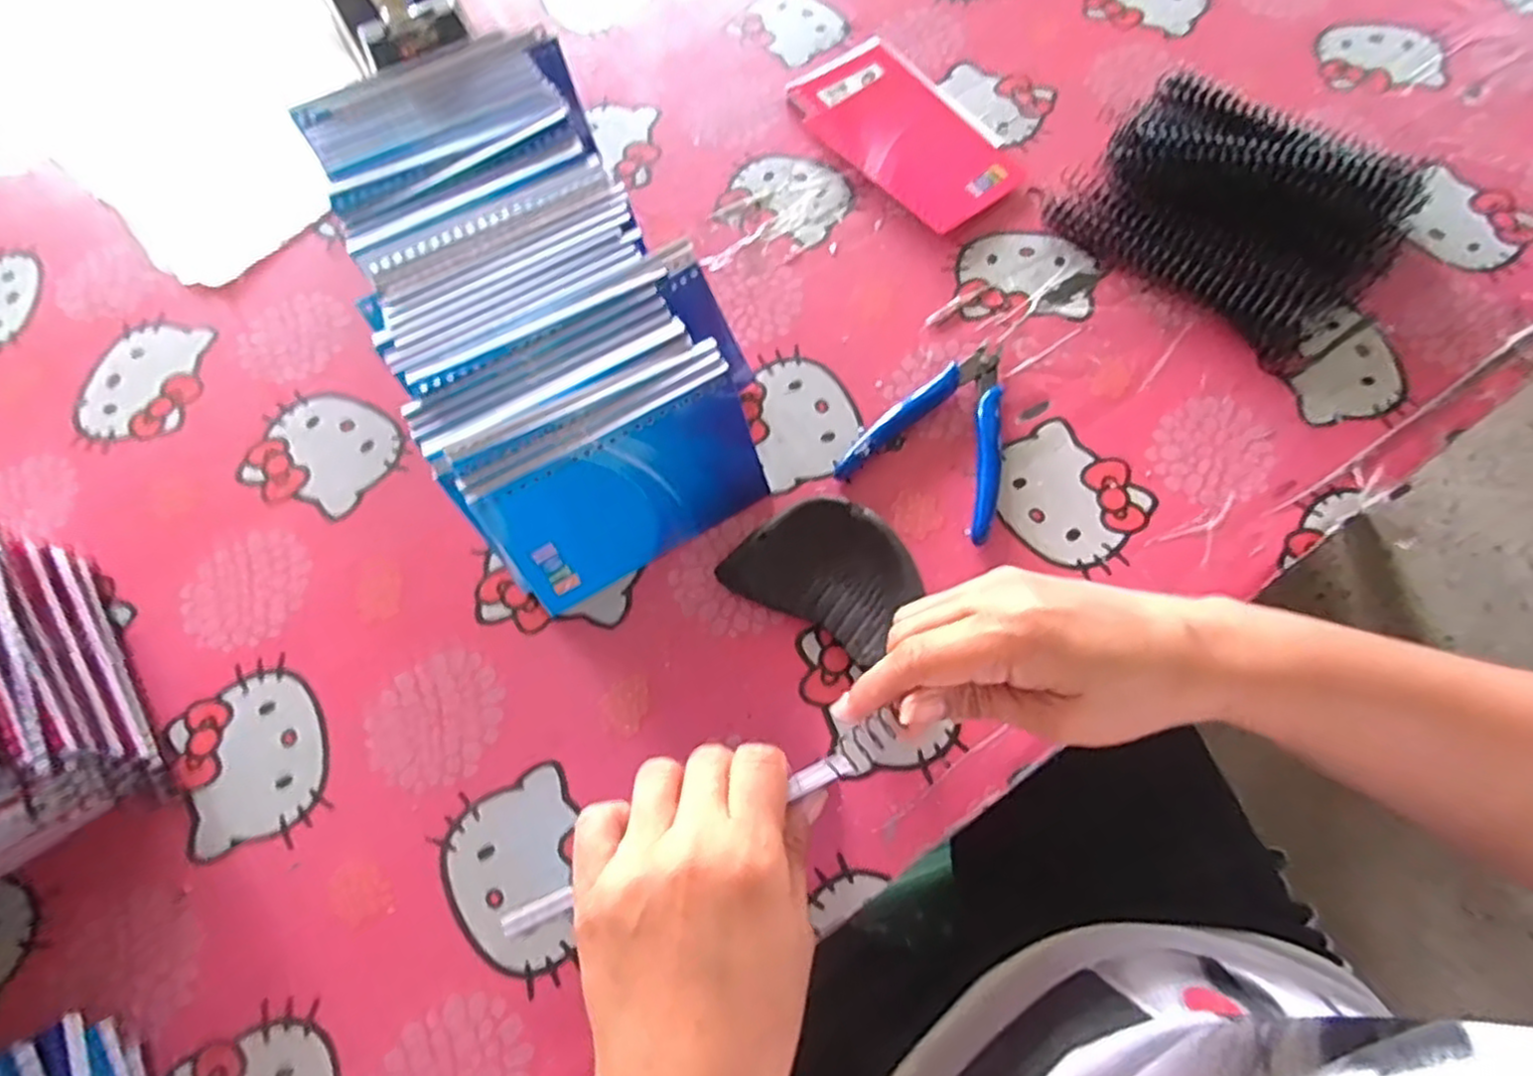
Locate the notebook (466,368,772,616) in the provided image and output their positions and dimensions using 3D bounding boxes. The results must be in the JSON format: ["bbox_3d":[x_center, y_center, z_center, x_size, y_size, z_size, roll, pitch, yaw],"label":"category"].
[{"bbox_3d":[-0.064,-0.020,0.356,0.129,0.078,0.004,-29,43,-10],"label":"notebook"}]

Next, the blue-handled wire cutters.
[{"bbox_3d":[0.099,-0.063,0.397,0.083,0.013,0.111,25,71,12],"label":"blue-handled wire cutters"}]

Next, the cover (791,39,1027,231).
[{"bbox_3d":[0.091,-0.271,0.484,0.091,0.008,0.165,-34,70,-11],"label":"cover"}]

